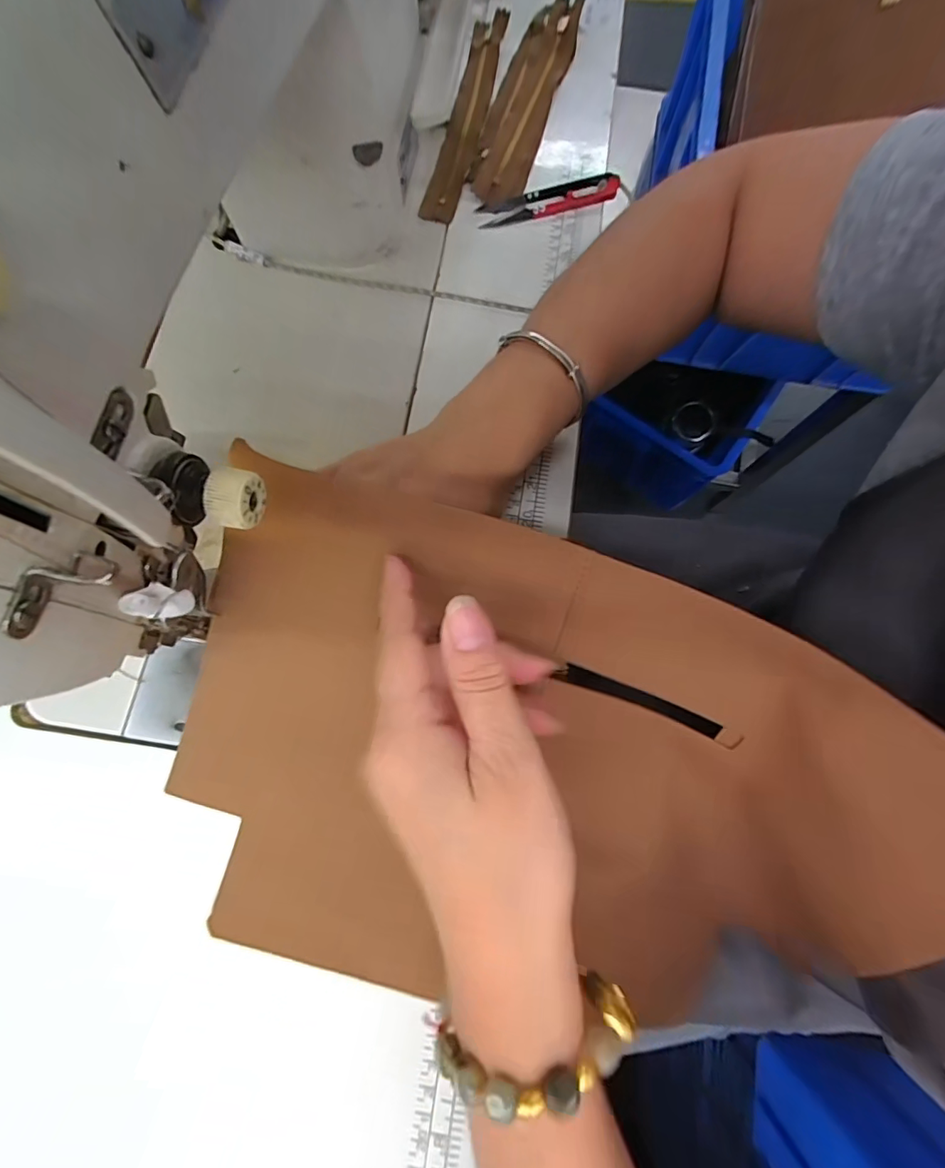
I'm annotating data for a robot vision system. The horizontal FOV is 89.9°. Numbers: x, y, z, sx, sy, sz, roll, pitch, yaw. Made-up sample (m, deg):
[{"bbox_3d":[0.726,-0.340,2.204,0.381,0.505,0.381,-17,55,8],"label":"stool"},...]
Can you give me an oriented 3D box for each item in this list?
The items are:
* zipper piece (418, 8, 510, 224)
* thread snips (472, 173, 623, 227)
[{"bbox_3d":[-0.004,-0.375,0.375,0.029,0.010,0.213,13,76,3],"label":"zipper piece"},{"bbox_3d":[0.057,-0.287,0.353,0.104,0.014,0.024,-13,76,-4],"label":"thread snips"}]

